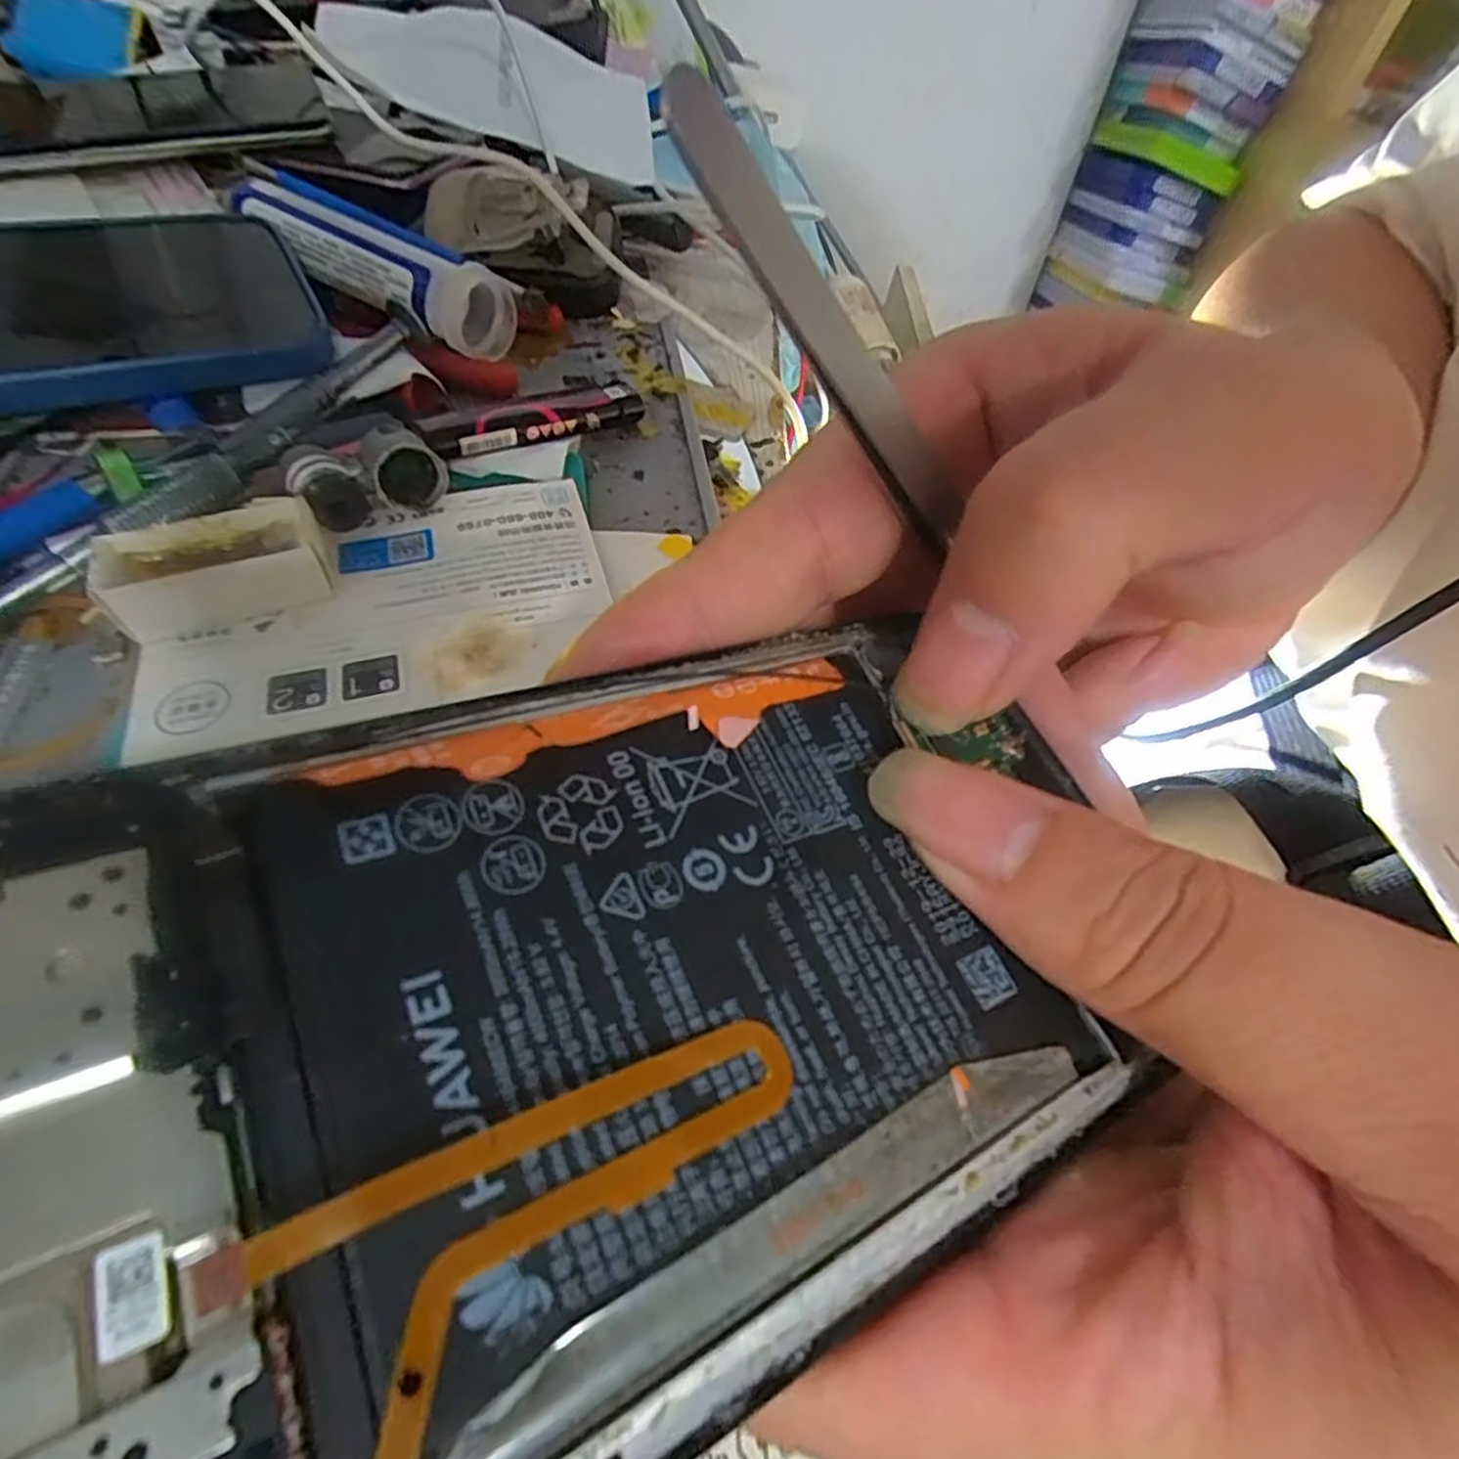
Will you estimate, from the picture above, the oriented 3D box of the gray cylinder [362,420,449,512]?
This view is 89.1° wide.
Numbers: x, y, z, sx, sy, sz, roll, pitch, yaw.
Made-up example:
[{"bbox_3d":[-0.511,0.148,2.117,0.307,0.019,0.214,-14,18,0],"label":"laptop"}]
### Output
[{"bbox_3d":[-0.093,-0.076,0.213,0.019,0.020,0.018,-19,57,-18],"label":"gray cylinder"}]

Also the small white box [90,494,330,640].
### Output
[{"bbox_3d":[-0.128,-0.040,0.186,0.047,0.018,0.022,-19,57,-18],"label":"small white box"}]

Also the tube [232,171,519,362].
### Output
[{"bbox_3d":[-0.133,-0.176,0.278,0.103,0.029,0.030,27,54,-2],"label":"tube"}]

